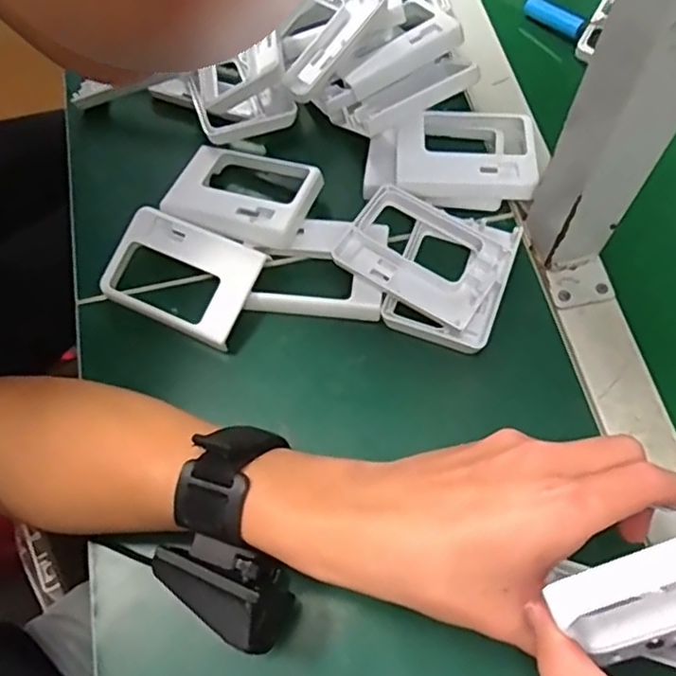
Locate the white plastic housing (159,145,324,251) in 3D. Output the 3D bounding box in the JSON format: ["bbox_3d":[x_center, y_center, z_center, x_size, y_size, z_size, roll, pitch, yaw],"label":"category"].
[{"bbox_3d":[-0.062,-0.099,0.433,0.094,0.025,0.073,21,68,10],"label":"white plastic housing"}]

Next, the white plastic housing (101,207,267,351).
[{"bbox_3d":[-0.096,-0.039,0.411,0.091,0.025,0.063,25,69,12],"label":"white plastic housing"}]

